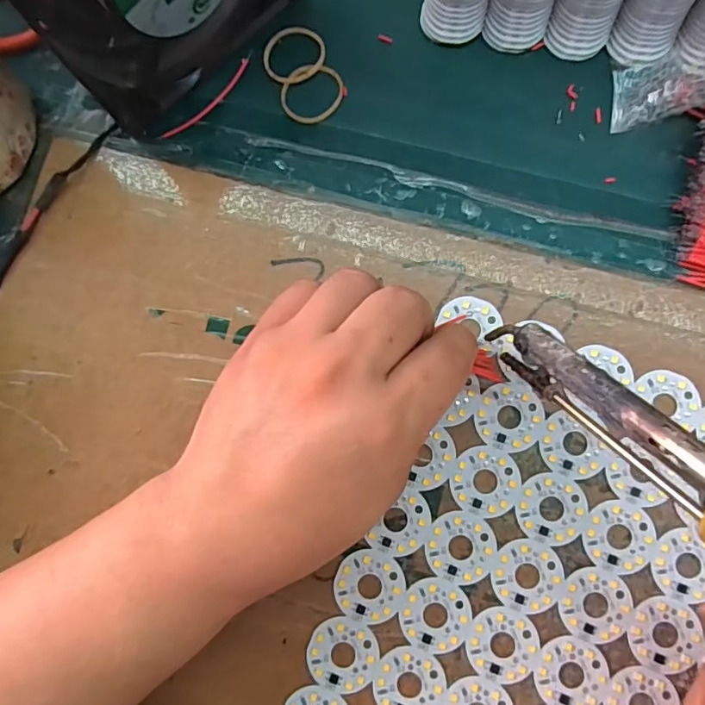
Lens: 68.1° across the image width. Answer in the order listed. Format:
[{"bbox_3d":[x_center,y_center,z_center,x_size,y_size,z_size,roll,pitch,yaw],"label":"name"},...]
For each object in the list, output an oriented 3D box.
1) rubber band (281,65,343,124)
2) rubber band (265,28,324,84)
[{"bbox_3d":[-0.020,-0.131,0.261,0.031,0.004,0.030,-2,83,2],"label":"rubber band"},{"bbox_3d":[-0.030,-0.152,0.264,0.031,0.004,0.031,0,83,3],"label":"rubber band"}]

